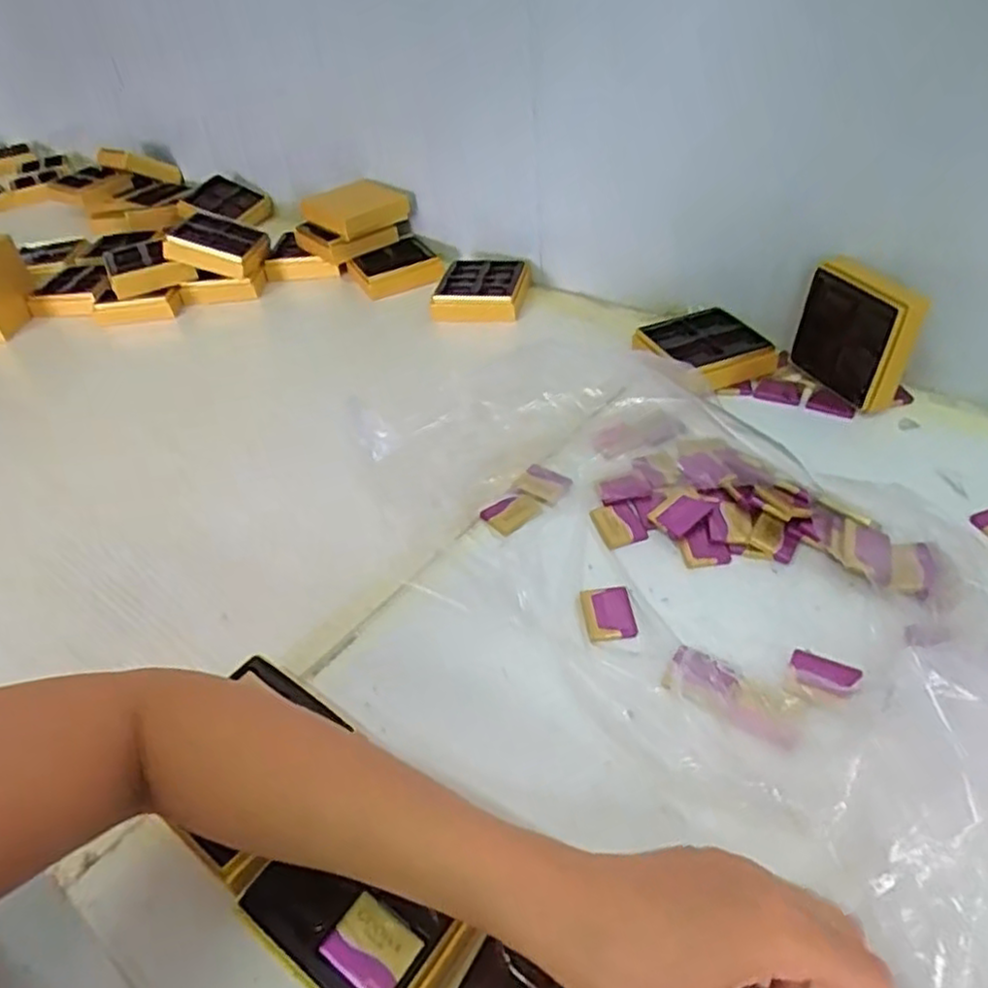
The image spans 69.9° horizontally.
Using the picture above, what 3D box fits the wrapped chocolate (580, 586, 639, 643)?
[{"bbox_3d":[0.076,0.080,0.471,0.032,0.007,0.041,-6,42,1],"label":"wrapped chocolate"}]

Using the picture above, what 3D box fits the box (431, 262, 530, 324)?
[{"bbox_3d":[-0.014,-0.237,0.812,0.098,0.025,0.098,3,43,11],"label":"box"}]

